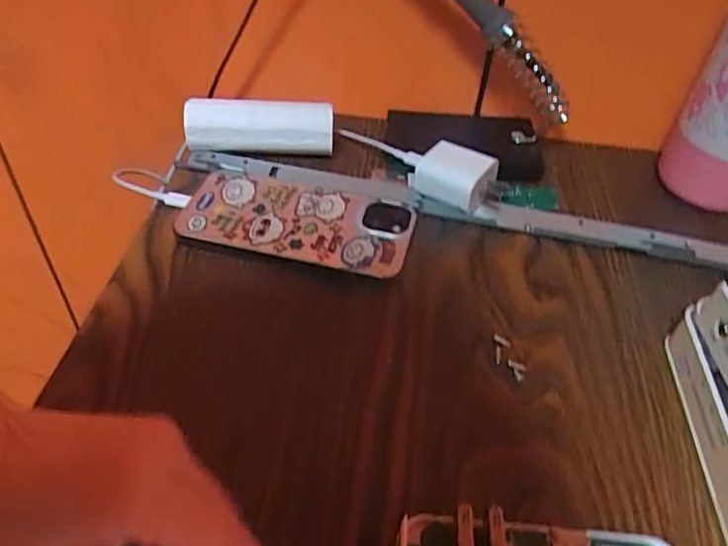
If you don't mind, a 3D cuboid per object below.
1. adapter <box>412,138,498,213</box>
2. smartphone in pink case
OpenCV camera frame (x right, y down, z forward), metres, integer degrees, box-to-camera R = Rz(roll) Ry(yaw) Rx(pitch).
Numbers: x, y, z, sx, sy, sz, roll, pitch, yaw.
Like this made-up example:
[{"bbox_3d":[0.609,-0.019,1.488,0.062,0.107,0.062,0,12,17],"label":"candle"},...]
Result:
[{"bbox_3d":[0.061,-0.065,0.388,0.046,0.027,0.033,33,52,25],"label":"adapter"},{"bbox_3d":[-0.042,-0.032,0.375,0.143,0.012,0.067,13,46,8],"label":"smartphone in pink case"}]

